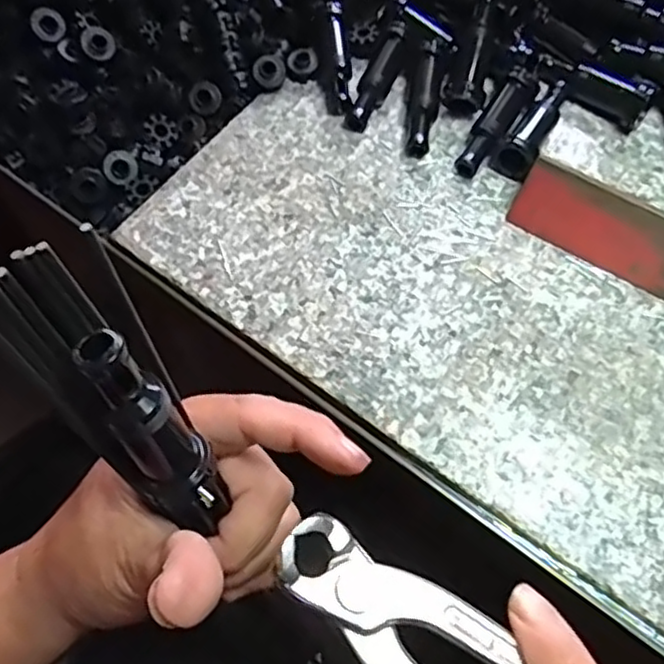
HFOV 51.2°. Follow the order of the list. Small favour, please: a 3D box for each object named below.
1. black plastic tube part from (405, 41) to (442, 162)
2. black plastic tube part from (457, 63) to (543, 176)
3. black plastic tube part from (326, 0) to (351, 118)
[{"bbox_3d":[0.052,-0.131,0.387,0.016,0.021,0.065,8,64,5],"label":"black plastic tube part"},{"bbox_3d":[0.091,-0.115,0.380,0.018,0.019,0.067,30,68,14],"label":"black plastic tube part"},{"bbox_3d":[0.003,-0.159,0.401,0.013,0.010,0.071,-2,78,0],"label":"black plastic tube part"}]

